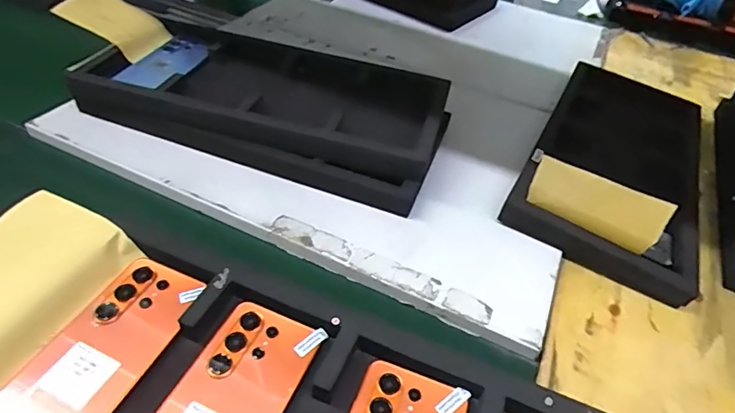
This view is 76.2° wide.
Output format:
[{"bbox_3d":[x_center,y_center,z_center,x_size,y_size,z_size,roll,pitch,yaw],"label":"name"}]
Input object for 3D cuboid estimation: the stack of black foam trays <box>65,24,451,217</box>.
[{"bbox_3d":[-0.135,-0.157,0.658,0.479,0.064,0.223,19,45,12],"label":"stack of black foam trays"}]

